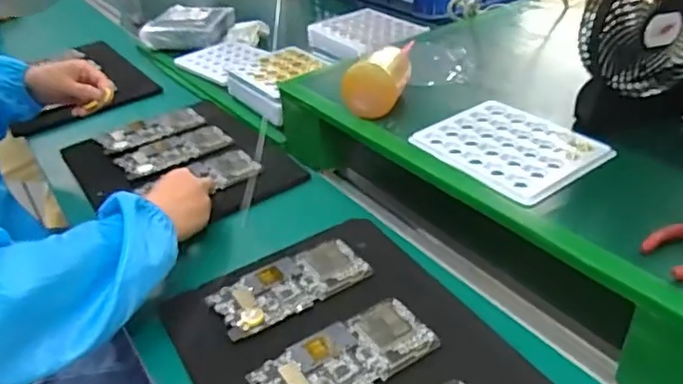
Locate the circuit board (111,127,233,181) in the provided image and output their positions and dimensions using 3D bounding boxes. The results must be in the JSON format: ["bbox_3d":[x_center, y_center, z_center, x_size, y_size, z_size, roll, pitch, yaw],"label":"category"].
[{"bbox_3d":[-0.238,-0.060,0.819,0.155,0.006,0.078,-25,41,-31],"label":"circuit board"}]

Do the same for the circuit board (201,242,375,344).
[{"bbox_3d":[-0.051,0.090,0.581,0.154,0.004,0.073,-21,38,-26],"label":"circuit board"}]

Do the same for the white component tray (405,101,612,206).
[{"bbox_3d":[0.168,-0.049,0.591,0.129,0.013,0.160,-23,39,-28],"label":"white component tray"}]

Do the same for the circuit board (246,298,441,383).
[{"bbox_3d":[0.004,0.143,0.501,0.155,0.007,0.073,-21,39,-26],"label":"circuit board"}]

